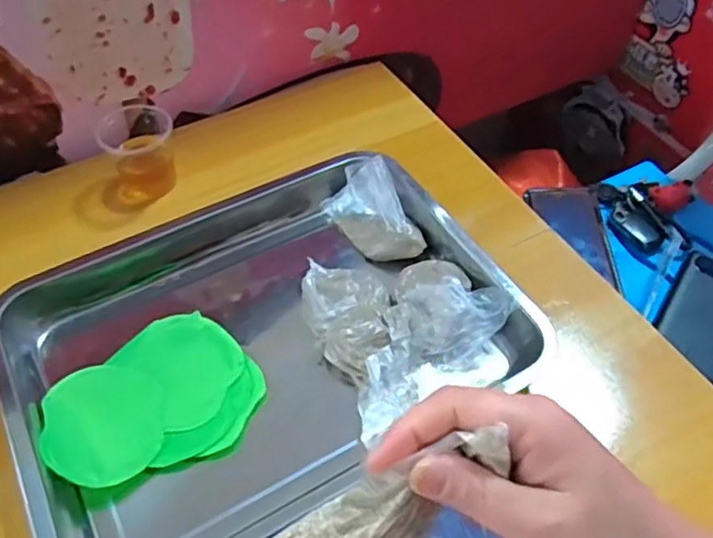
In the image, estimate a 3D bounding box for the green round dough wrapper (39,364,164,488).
[{"bbox_3d":[-0.171,0.102,0.417,0.074,0.006,0.091,-6,46,-23],"label":"green round dough wrapper"}]

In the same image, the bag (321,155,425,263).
[{"bbox_3d":[0.015,-0.047,0.531,0.050,0.043,0.096,-22,55,-17],"label":"bag"}]

